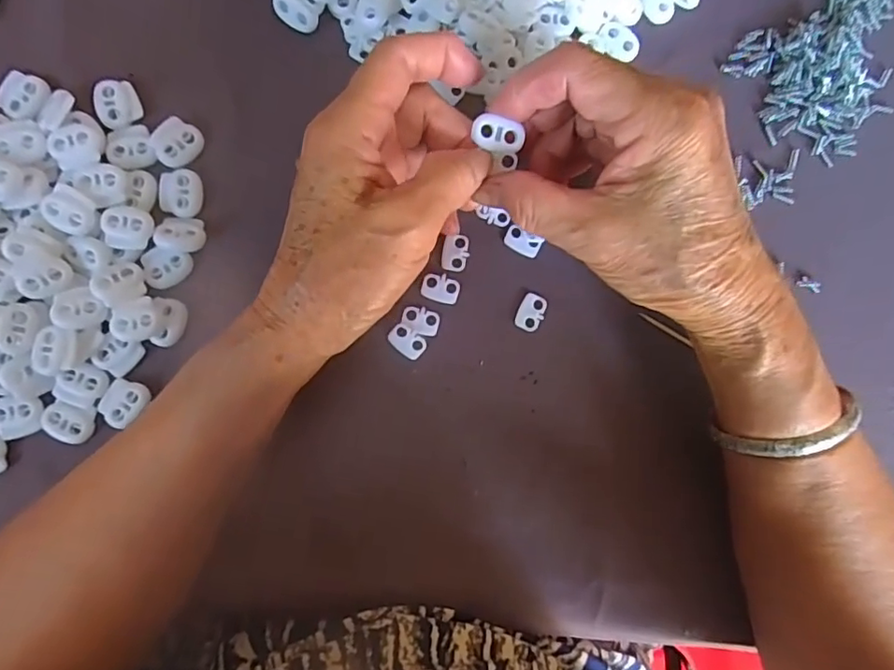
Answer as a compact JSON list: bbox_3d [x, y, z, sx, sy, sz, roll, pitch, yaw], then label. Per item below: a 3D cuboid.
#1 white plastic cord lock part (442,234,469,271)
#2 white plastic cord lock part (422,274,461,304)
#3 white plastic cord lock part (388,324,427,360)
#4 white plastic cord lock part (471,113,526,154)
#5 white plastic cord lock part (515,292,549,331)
[{"bbox_3d":[0.005,-0.041,0.279,0.013,0.004,0.018,9,89,-7],"label":"white plastic cord lock part"},{"bbox_3d":[-0.003,-0.023,0.278,0.019,0.004,0.013,19,88,-6],"label":"white plastic cord lock part"},{"bbox_3d":[-0.019,0.003,0.276,0.018,0.004,0.012,35,86,-6],"label":"white plastic cord lock part"},{"bbox_3d":[0.021,-0.084,0.236,0.021,0.004,0.013,12,89,-6],"label":"white plastic cord lock part"},{"bbox_3d":[0.043,-0.011,0.284,0.013,0.004,0.019,22,88,-6],"label":"white plastic cord lock part"}]

